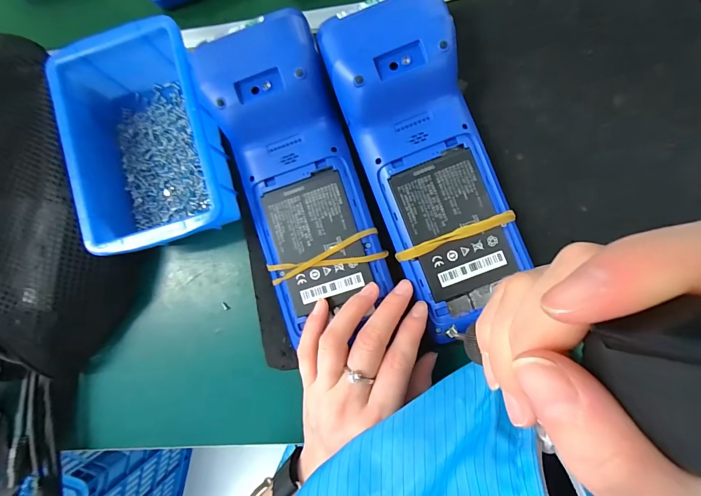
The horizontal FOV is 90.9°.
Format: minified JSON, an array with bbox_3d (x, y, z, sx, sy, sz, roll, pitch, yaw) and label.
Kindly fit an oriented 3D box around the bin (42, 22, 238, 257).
[{"bbox_3d":[-0.142,-0.074,0.261,0.103,0.064,0.150,-17,84,8],"label":"bin"}]

